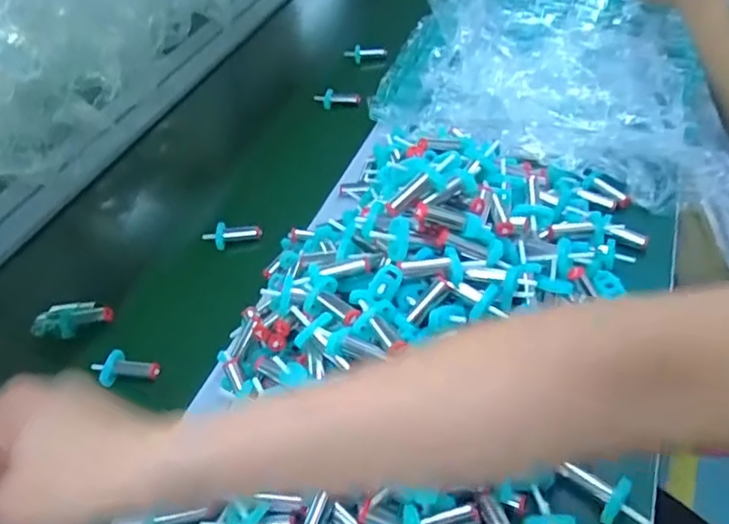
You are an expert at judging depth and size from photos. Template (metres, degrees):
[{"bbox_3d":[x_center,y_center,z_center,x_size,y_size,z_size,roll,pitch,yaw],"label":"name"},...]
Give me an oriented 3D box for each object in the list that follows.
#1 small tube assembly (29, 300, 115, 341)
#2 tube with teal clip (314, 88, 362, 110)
[{"bbox_3d":[-0.273,0.054,0.557,0.072,0.017,0.030,-5,45,3],"label":"small tube assembly"},{"bbox_3d":[-0.035,-0.214,0.787,0.065,0.023,0.011,9,48,16],"label":"tube with teal clip"}]

